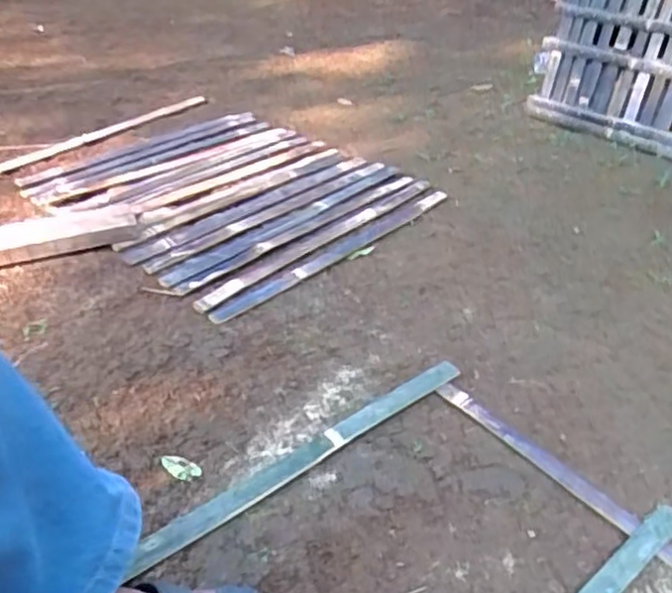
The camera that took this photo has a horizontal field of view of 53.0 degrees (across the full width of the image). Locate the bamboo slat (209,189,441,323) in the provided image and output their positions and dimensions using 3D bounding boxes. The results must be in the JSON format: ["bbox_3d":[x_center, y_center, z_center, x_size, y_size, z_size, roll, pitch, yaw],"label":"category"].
[{"bbox_3d":[0.016,-0.092,1.276,0.041,0.010,0.633,31,43,32],"label":"bamboo slat"}]

